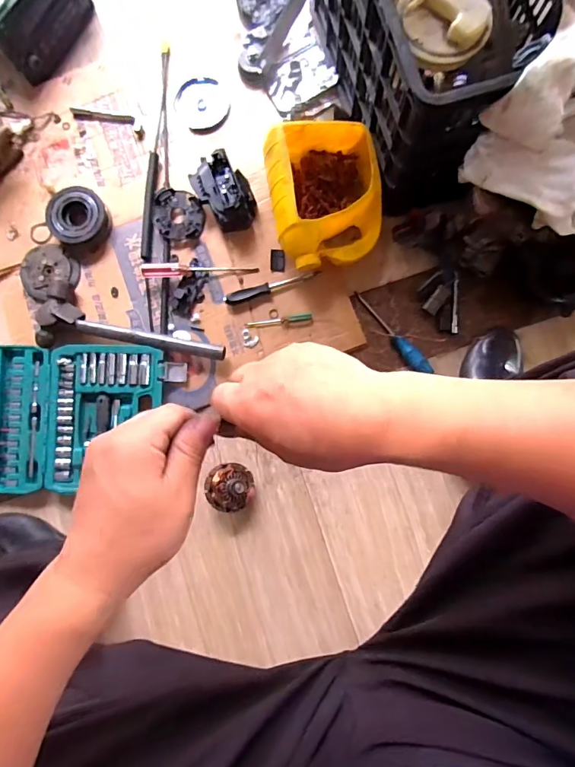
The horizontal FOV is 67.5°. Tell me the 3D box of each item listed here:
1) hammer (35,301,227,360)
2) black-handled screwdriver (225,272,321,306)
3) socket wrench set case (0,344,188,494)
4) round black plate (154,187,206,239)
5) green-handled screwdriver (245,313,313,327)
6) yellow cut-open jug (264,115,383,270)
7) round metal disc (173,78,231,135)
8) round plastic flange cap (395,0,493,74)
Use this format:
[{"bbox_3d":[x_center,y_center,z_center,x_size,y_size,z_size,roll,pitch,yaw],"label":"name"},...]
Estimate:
[{"bbox_3d":[-0.273,-0.073,0.743,0.336,0.049,0.082,13,84,7],"label":"hammer"},{"bbox_3d":[-0.029,-0.172,0.754,0.168,0.020,0.021,-21,81,2],"label":"black-handled screwdriver"},{"bbox_3d":[-0.400,0.060,0.748,0.420,0.032,0.249,-1,82,5],"label":"socket wrench set case"},{"bbox_3d":[-0.196,-0.307,0.779,0.091,0.020,0.087,-1,82,5],"label":"round black plate"},{"bbox_3d":[-0.014,-0.109,0.757,0.115,0.011,0.014,-10,82,4],"label":"green-handled screwdriver"},{"bbox_3d":[0.065,-0.311,0.720,0.180,0.115,0.227,-10,84,1],"label":"yellow cut-open jug"},{"bbox_3d":[-0.160,-0.527,0.815,0.097,0.008,0.112,-31,81,1],"label":"round metal disc"},{"bbox_3d":[0.196,-0.467,0.544,0.112,0.039,0.121,-17,83,0],"label":"round plastic flange cap"}]

